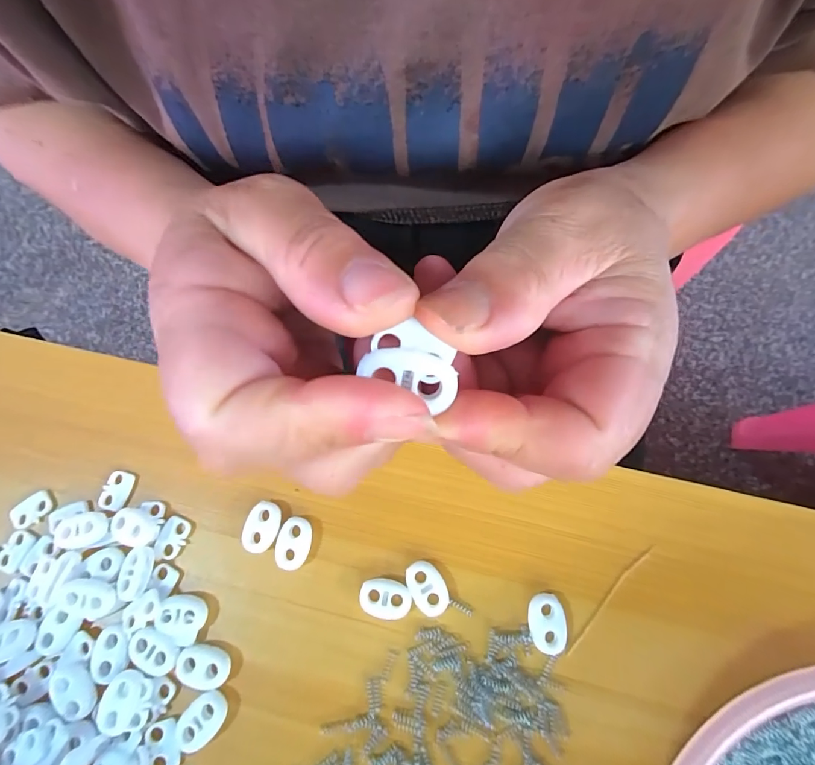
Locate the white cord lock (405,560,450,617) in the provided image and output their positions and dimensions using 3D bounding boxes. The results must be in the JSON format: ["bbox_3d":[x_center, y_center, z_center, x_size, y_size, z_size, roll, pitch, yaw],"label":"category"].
[{"bbox_3d":[0.009,0.090,0.178,0.015,0.005,0.022,-24,72,-5],"label":"white cord lock"}]

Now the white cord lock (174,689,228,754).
[{"bbox_3d":[-0.084,0.139,0.166,0.022,0.005,0.015,-42,75,-11],"label":"white cord lock"}]

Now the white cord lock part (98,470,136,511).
[{"bbox_3d":[-0.142,0.052,0.197,0.012,0.004,0.018,13,73,7],"label":"white cord lock part"}]

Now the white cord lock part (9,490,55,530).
[{"bbox_3d":[-0.182,0.062,0.196,0.012,0.004,0.018,42,78,14],"label":"white cord lock part"}]

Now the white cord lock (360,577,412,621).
[{"bbox_3d":[-0.010,0.094,0.178,0.022,0.004,0.015,7,72,5],"label":"white cord lock"}]

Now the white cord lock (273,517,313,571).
[{"bbox_3d":[-0.052,0.074,0.187,0.015,0.004,0.022,4,72,4],"label":"white cord lock"}]

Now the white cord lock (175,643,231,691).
[{"bbox_3d":[-0.087,0.120,0.172,0.022,0.005,0.014,10,72,6],"label":"white cord lock"}]

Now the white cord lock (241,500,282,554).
[{"bbox_3d":[-0.067,0.067,0.189,0.015,0.004,0.022,15,73,7],"label":"white cord lock"}]

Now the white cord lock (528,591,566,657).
[{"bbox_3d":[0.059,0.102,0.172,0.015,0.005,0.022,1,72,3],"label":"white cord lock"}]

